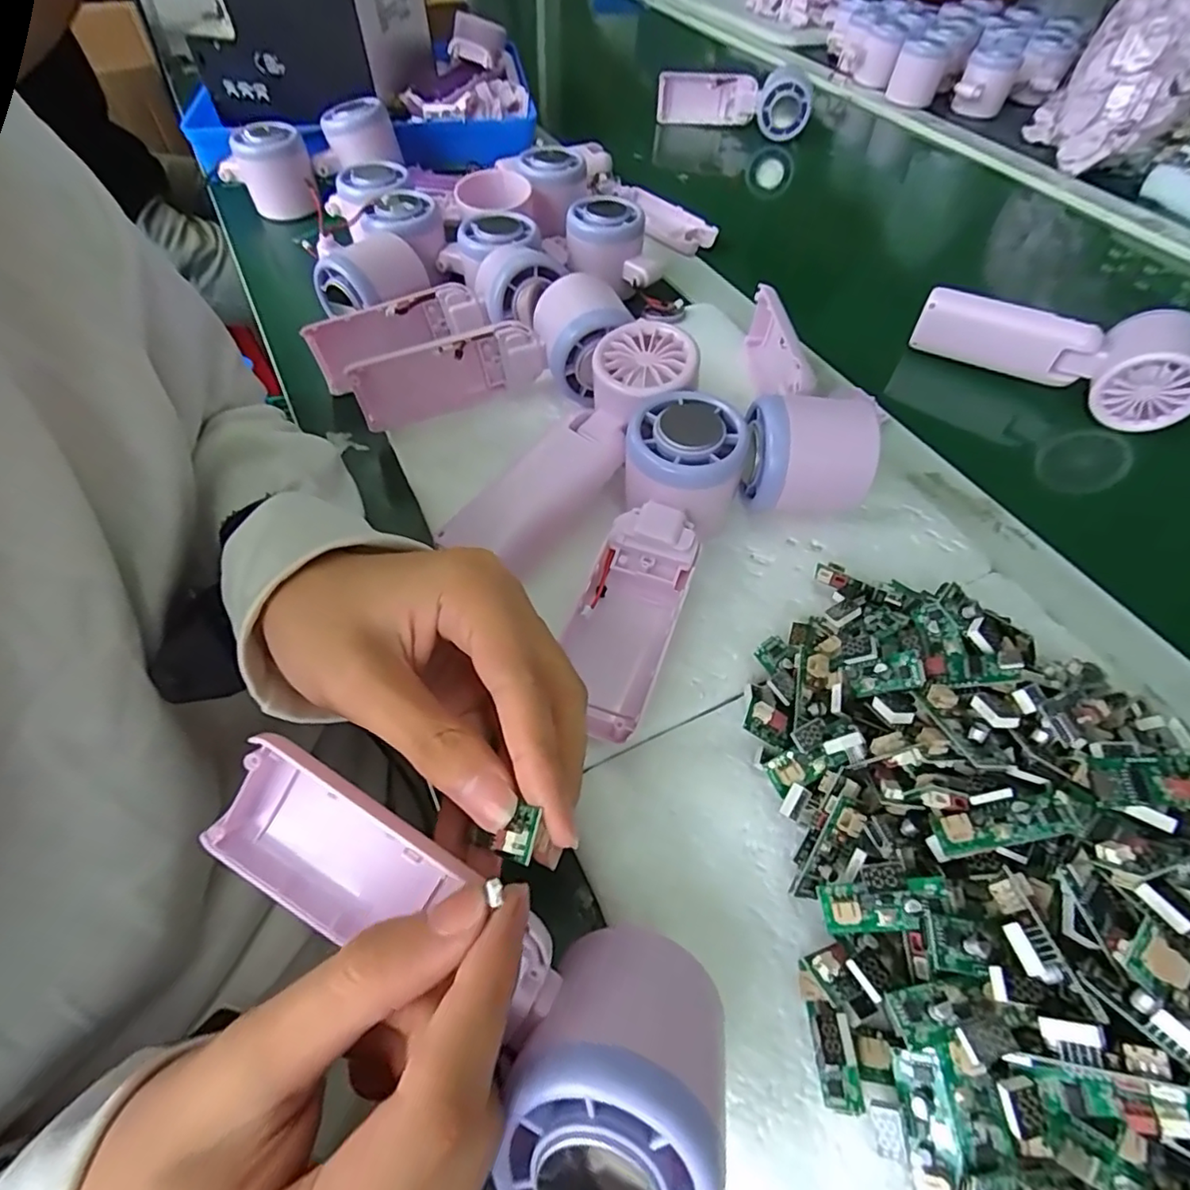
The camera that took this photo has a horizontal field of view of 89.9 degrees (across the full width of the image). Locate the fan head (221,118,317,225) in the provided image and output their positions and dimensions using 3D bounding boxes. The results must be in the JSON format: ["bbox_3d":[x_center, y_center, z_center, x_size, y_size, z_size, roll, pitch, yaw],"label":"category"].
[{"bbox_3d":[-0.279,-0.358,0.506,0.070,0.054,0.065,-22,58,-14],"label":"fan head"}]

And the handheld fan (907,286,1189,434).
[{"bbox_3d":[0.303,-0.168,0.393,0.164,0.055,0.041,29,61,19],"label":"handheld fan"}]

